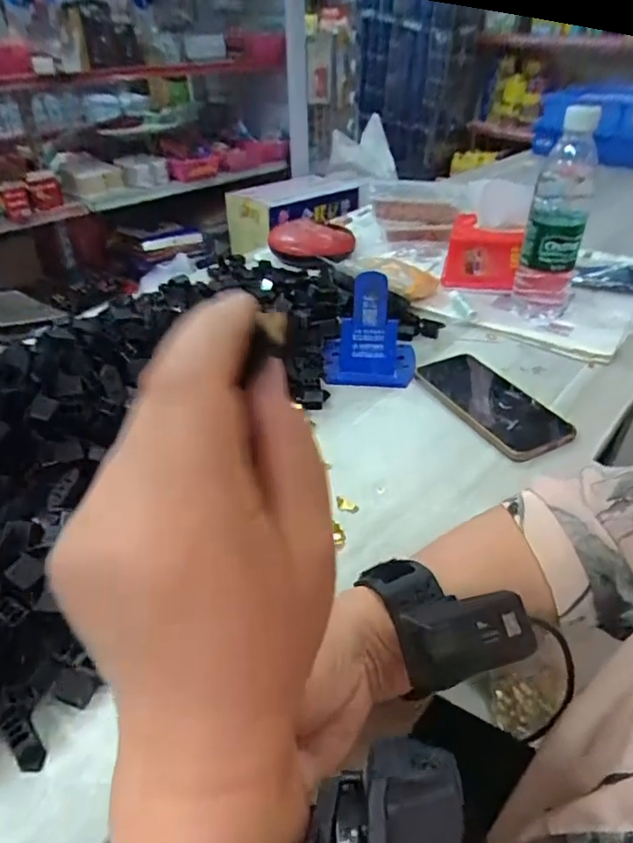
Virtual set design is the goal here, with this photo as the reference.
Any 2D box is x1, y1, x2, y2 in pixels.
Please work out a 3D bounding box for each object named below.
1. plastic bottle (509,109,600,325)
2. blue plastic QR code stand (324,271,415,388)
[{"bbox_3d":[0.271,-0.224,0.612,0.061,0.223,0.067,16,40,21],"label":"plastic bottle"},{"bbox_3d":[0.058,-0.093,0.563,0.099,0.097,0.065,0,36,0],"label":"blue plastic QR code stand"}]

